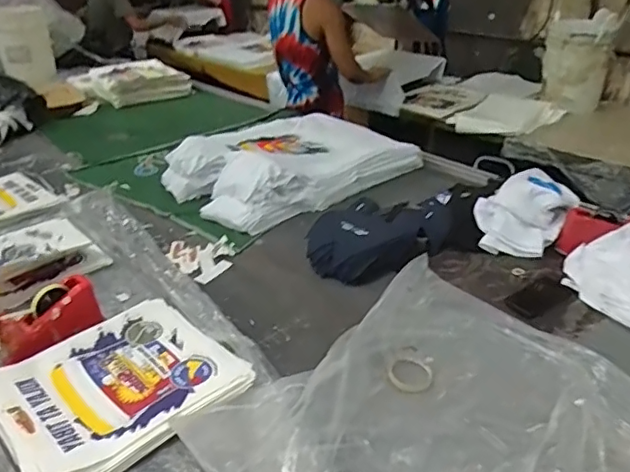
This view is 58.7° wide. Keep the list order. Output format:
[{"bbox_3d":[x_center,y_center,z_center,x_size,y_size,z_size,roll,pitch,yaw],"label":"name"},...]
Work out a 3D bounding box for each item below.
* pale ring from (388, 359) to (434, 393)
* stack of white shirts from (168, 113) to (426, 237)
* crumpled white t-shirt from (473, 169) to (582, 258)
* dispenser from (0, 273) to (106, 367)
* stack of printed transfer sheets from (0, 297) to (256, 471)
[{"bbox_3d":[0.182,0.268,1.064,0.081,0.018,0.076,-1,29,0],"label":"pale ring"},{"bbox_3d":[-0.096,-0.265,1.892,0.738,0.170,0.548,-23,36,-34],"label":"stack of white shirts"},{"bbox_3d":[0.575,-0.075,1.540,0.228,0.119,0.356,17,34,29],"label":"crumpled white t-shirt"},{"bbox_3d":[-0.557,0.170,1.164,0.205,0.111,0.061,-29,24,-30],"label":"dispenser"},{"bbox_3d":[-0.374,0.277,1.048,0.387,0.035,0.366,-24,37,-36],"label":"stack of printed transfer sheets"}]

